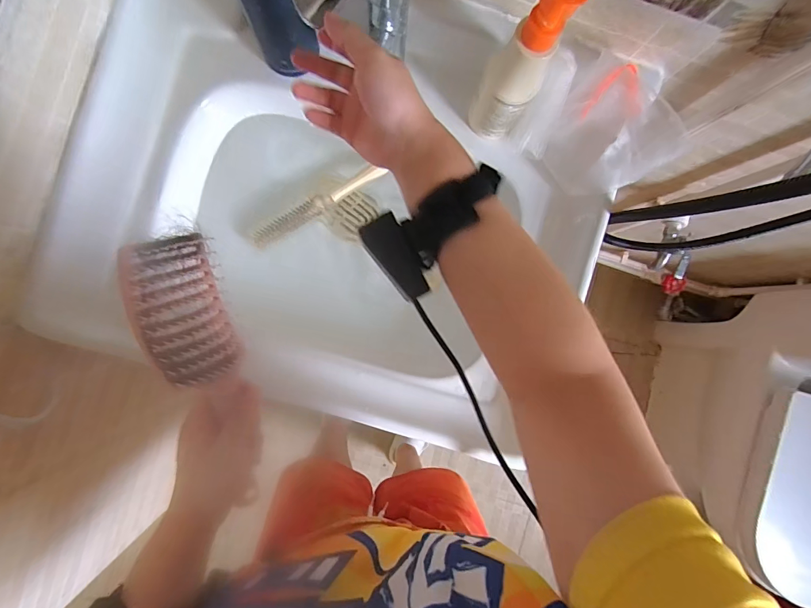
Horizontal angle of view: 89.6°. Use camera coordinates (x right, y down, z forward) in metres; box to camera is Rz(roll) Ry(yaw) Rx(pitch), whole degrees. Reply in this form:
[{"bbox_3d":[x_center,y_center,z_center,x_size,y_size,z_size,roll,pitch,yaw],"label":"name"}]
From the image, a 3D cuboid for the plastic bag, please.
[{"bbox_3d":[0.208,-0.190,0.455,0.157,0.087,0.126,-1,91,-4],"label":"plastic bag"}]

